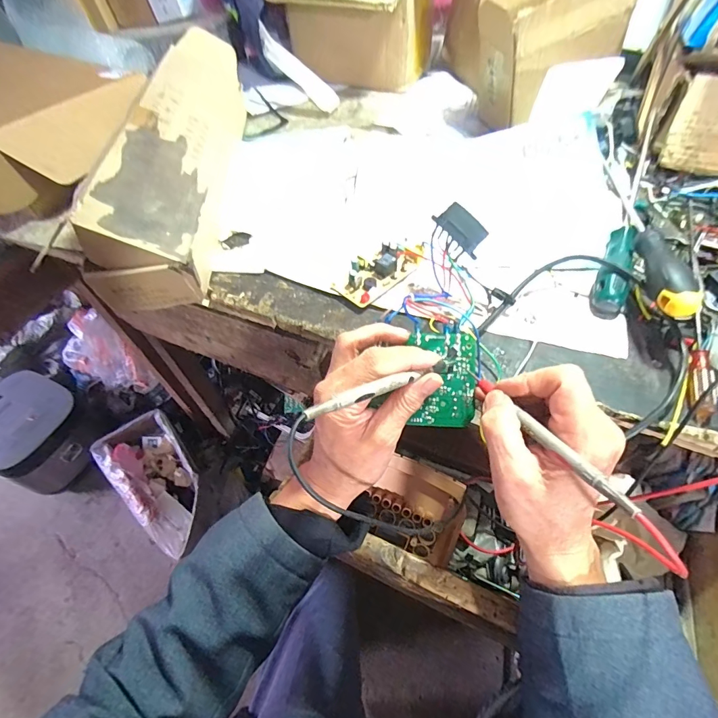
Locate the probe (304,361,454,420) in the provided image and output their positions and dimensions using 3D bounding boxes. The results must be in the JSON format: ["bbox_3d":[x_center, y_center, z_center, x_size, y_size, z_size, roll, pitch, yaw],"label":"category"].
[{"bbox_3d":[0.023,0.019,0.280,0.142,0.012,0.007,-14,51,-39],"label":"probe"}]

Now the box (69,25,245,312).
[{"bbox_3d":[-0.222,-0.256,0.492,0.101,0.102,0.442,-4,55,0],"label":"box"}]

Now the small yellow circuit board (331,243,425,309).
[{"bbox_3d":[0.022,-0.093,0.411,0.044,0.023,0.098,38,65,25],"label":"small yellow circuit board"}]

